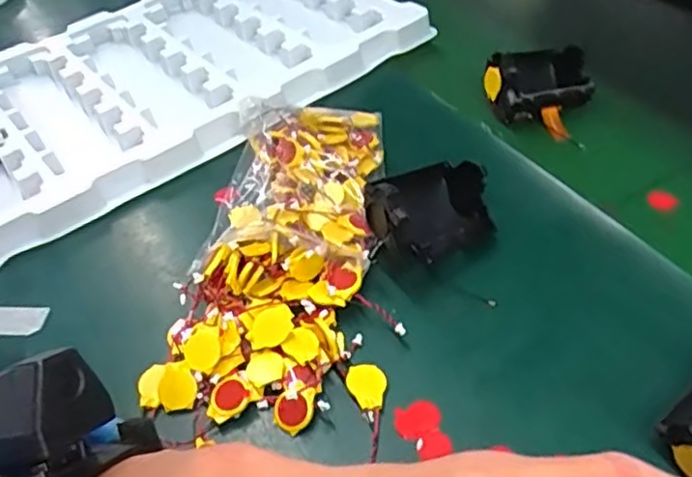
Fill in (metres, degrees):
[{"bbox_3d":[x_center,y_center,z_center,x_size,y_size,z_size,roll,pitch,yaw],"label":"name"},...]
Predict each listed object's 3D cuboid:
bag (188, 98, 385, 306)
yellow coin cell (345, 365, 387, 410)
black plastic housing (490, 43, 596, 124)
[{"bbox_3d":[-0.031,-0.034,0.410,0.101,0.025,0.172,2,45,8],"label":"bag"},{"bbox_3d":[0.011,0.073,0.319,0.019,0.004,0.025,-20,46,-14],"label":"yellow coin cell"},{"bbox_3d":[0.145,-0.115,0.479,0.072,0.045,0.035,-16,45,-10],"label":"black plastic housing"}]

